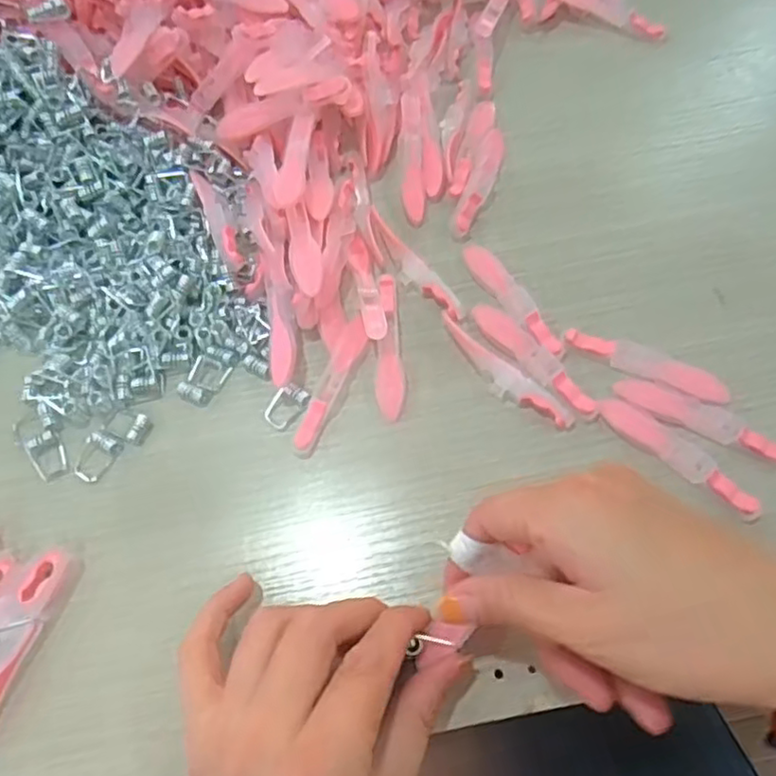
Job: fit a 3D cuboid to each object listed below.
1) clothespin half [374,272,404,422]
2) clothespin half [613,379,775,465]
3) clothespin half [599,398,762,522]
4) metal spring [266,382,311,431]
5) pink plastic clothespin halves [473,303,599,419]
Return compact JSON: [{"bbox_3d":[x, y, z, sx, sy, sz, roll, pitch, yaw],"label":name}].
[{"bbox_3d":[0.000,-0.022,0.326,0.013,0.007,0.078,-4,65,1],"label":"clothespin half"},{"bbox_3d":[0.144,0.014,0.300,0.078,0.007,0.013,25,69,14],"label":"clothespin half"},{"bbox_3d":[0.130,0.029,0.294,0.078,0.006,0.014,40,73,19],"label":"clothespin half"},{"bbox_3d":[-0.049,0.008,0.317,0.016,0.005,0.022,41,73,19],"label":"metal spring"},{"bbox_3d":[0.070,-0.015,0.318,0.013,0.005,0.076,-37,69,-14],"label":"pink plastic clothespin halves"}]

